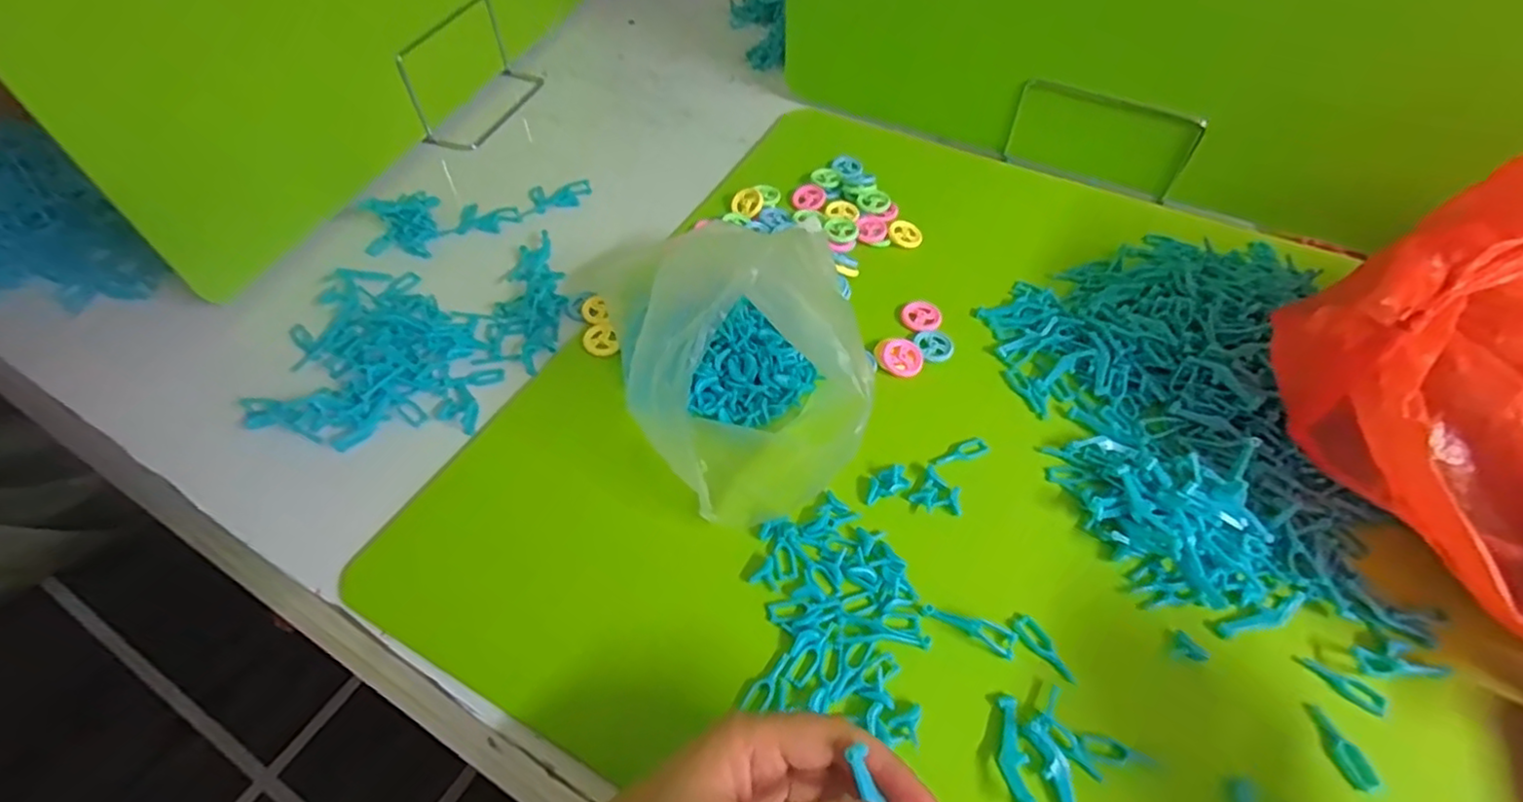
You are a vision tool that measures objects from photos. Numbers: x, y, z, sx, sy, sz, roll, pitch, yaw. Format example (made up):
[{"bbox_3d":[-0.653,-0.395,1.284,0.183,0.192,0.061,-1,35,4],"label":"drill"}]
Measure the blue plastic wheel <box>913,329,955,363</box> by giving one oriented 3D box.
[{"bbox_3d":[0.129,-0.043,0.486,0.028,0.004,0.031,-23,56,-19],"label":"blue plastic wheel"}]

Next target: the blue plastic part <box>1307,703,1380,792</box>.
[{"bbox_3d":[0.288,0.172,0.326,0.011,0.005,0.039,-11,53,-10],"label":"blue plastic part"}]

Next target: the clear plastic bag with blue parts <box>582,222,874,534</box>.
[{"bbox_3d":[-0.004,-0.016,0.378,0.127,0.124,0.142,-32,59,-24],"label":"clear plastic bag with blue parts"}]

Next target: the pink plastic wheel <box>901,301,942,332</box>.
[{"bbox_3d":[0.123,-0.065,0.502,0.027,0.005,0.028,1,52,-1],"label":"pink plastic wheel"}]

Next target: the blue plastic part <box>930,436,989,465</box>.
[{"bbox_3d":[0.130,0.035,0.429,0.042,0.004,0.013,-23,56,-18],"label":"blue plastic part"}]

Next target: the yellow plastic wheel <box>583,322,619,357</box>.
[{"bbox_3d":[-0.119,-0.046,0.486,0.024,0.007,0.026,1,52,-1],"label":"yellow plastic wheel"}]

